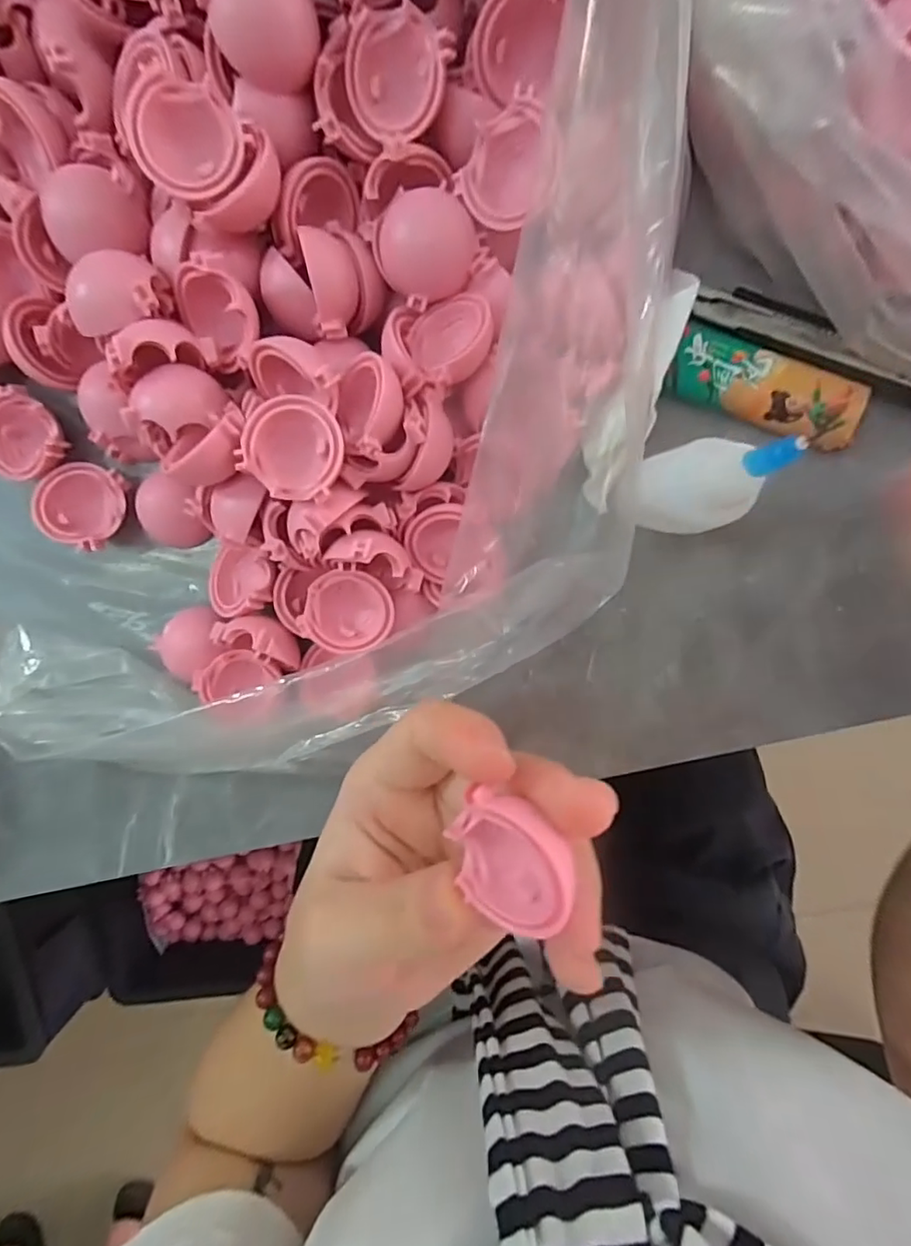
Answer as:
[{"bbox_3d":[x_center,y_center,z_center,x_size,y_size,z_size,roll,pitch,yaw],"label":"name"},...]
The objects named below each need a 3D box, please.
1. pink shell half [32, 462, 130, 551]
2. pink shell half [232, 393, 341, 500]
[{"bbox_3d":[-0.135,-0.042,0.205,0.026,0.014,0.029,7,96,2],"label":"pink shell half"},{"bbox_3d":[-0.048,-0.052,0.170,0.029,0.013,0.028,0,96,2],"label":"pink shell half"}]

